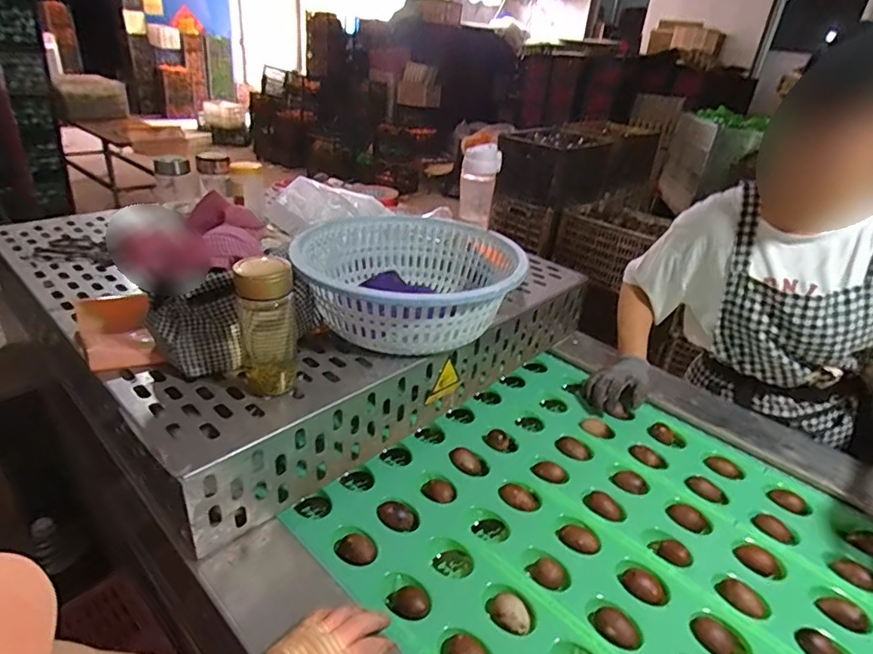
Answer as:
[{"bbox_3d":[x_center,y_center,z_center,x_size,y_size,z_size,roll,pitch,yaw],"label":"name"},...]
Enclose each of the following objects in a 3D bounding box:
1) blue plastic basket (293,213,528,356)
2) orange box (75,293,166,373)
[{"bbox_3d":[-0.050,-0.088,0.905,0.363,0.118,0.387,-3,31,-21],"label":"blue plastic basket"},{"bbox_3d":[-0.474,0.006,0.778,0.092,0.044,0.184,-12,35,-33],"label":"orange box"}]

